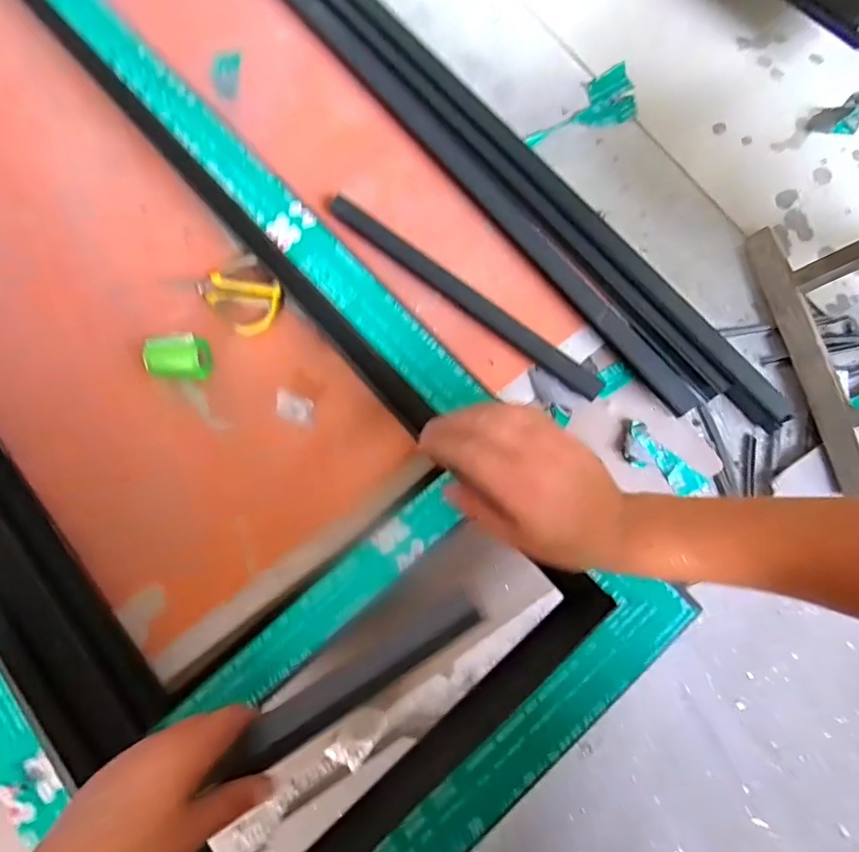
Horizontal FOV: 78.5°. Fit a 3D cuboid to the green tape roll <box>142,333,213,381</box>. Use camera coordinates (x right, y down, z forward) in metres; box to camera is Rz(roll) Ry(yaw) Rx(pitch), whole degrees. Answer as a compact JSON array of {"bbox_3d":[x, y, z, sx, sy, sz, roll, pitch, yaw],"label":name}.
[{"bbox_3d":[-0.278,-0.075,0.581,0.063,0.042,0.043,-4,75,0],"label":"green tape roll"}]

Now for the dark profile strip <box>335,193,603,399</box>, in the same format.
[{"bbox_3d":[0.035,-0.150,0.604,0.375,0.024,0.021,38,79,10],"label":"dark profile strip"}]

